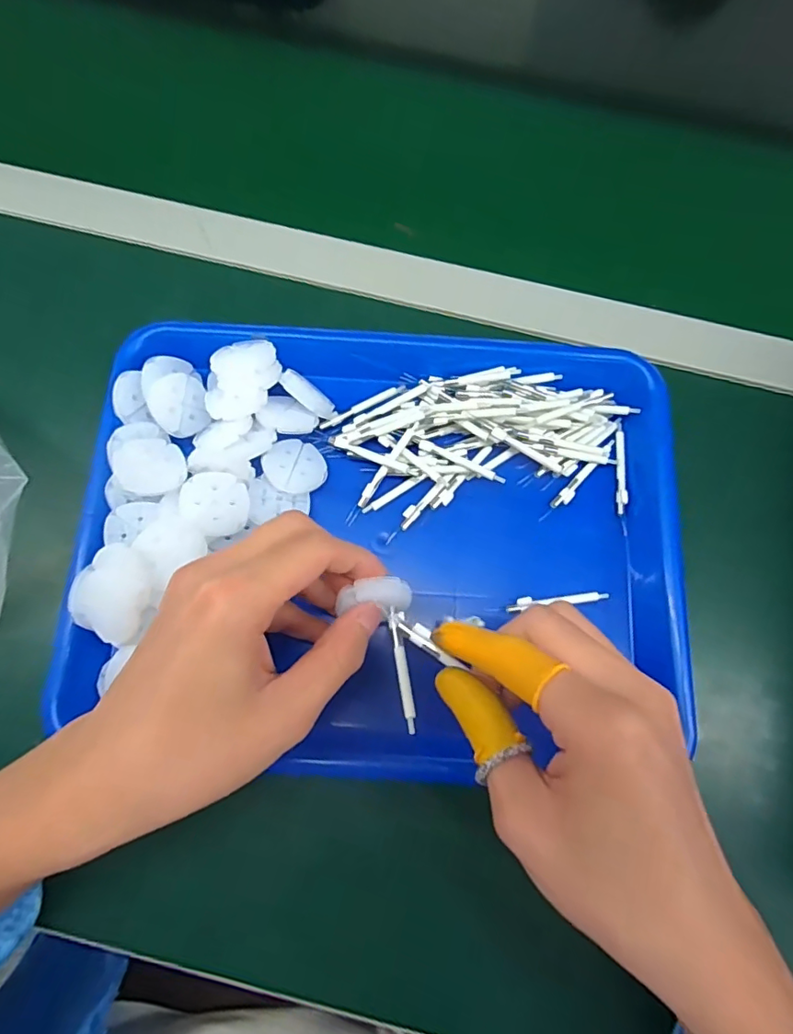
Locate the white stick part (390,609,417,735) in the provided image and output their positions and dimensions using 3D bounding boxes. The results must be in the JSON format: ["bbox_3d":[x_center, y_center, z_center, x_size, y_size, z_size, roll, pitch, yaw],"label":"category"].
[{"bbox_3d":[0.003,0.068,0.236,0.005,0.004,0.054,-9,76,-4],"label":"white stick part"}]

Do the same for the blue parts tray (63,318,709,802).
[{"bbox_3d":[-0.003,0.007,0.297,0.328,0.042,0.256,4,75,-1],"label":"blue parts tray"}]

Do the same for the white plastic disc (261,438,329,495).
[{"bbox_3d":[-0.059,-0.030,0.305,0.037,0.006,0.033,-11,73,-23],"label":"white plastic disc"}]

